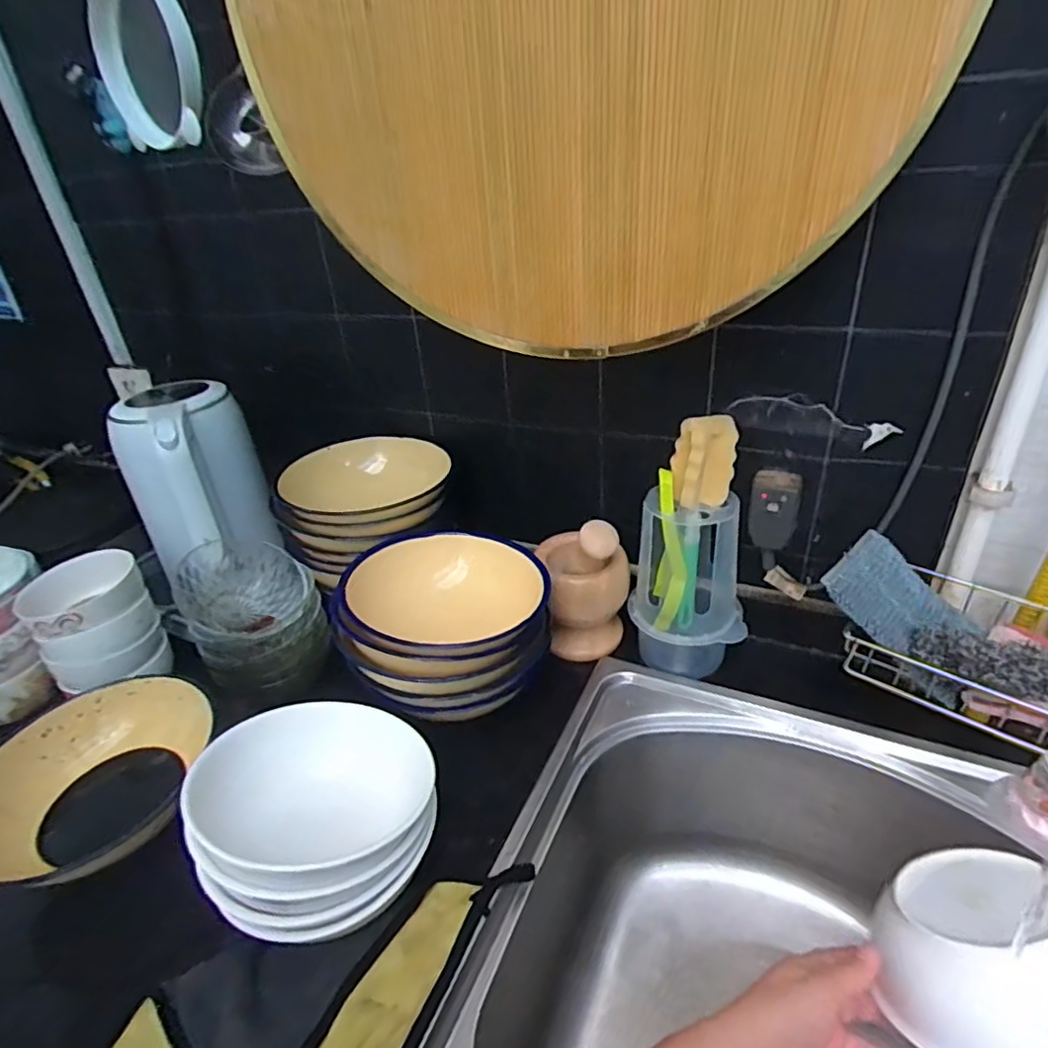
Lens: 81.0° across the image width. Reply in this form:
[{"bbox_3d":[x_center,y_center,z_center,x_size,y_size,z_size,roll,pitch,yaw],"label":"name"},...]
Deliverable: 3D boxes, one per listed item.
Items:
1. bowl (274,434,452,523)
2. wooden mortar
[{"bbox_3d":[-0.172,-0.041,0.689,0.164,0.065,0.164,-4,31,2],"label":"bowl"},{"bbox_3d":[0.065,0.059,0.662,0.091,0.153,0.093,-8,31,-5],"label":"wooden mortar"}]

